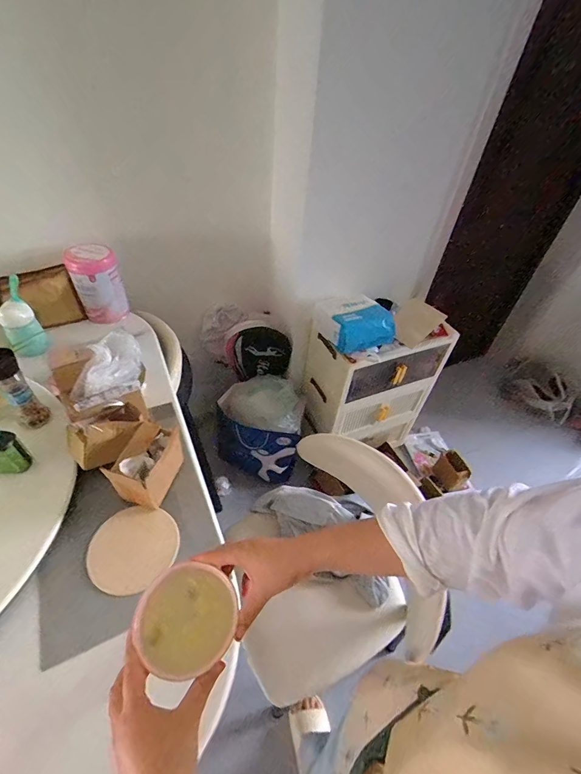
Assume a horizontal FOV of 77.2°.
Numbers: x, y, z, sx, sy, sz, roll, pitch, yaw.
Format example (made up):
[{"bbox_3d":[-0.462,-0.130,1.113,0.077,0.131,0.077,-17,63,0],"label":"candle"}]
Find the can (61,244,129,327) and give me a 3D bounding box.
[{"bbox_3d":[-0.543,-0.294,1.032,0.120,0.189,0.117,-21,52,-24],"label":"can"}]

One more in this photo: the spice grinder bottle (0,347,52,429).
[{"bbox_3d":[-0.546,0.006,0.725,0.047,0.173,0.059,37,53,26],"label":"spice grinder bottle"}]

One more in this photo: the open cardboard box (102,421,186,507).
[{"bbox_3d":[-0.271,0.147,0.713,0.089,0.108,0.149,13,46,6],"label":"open cardboard box"}]

